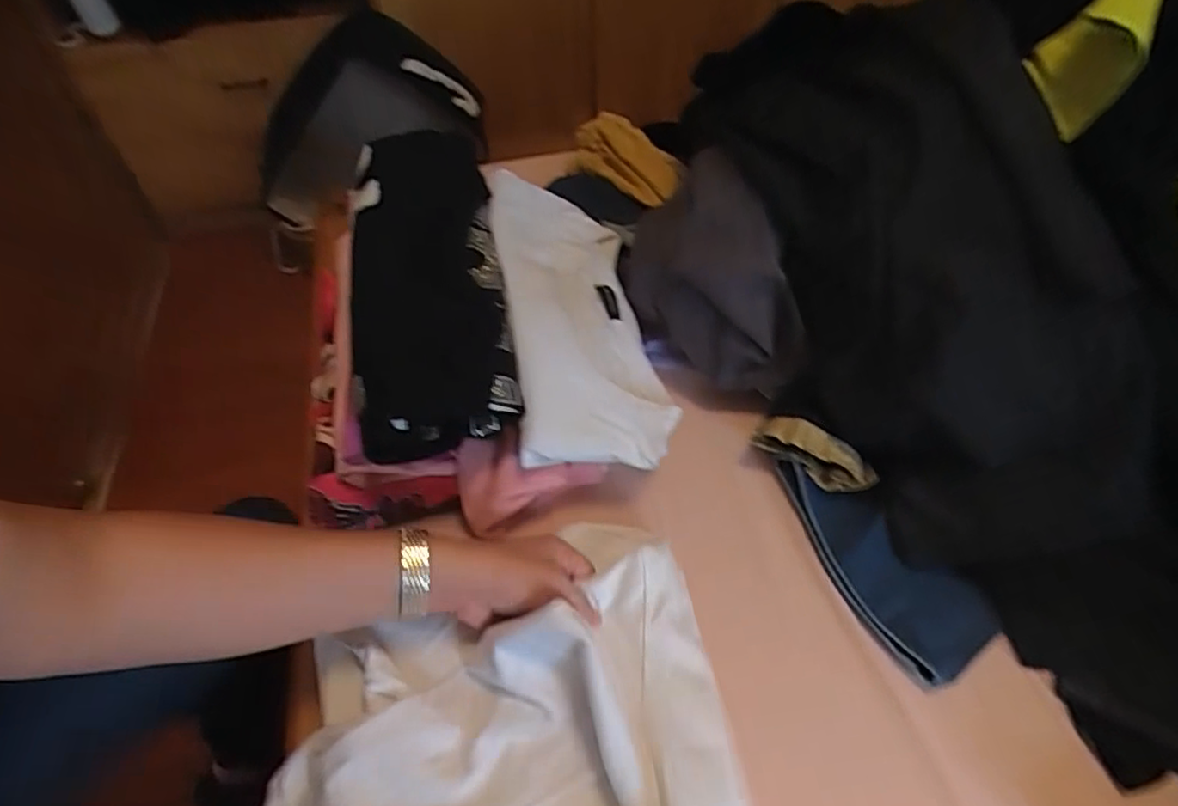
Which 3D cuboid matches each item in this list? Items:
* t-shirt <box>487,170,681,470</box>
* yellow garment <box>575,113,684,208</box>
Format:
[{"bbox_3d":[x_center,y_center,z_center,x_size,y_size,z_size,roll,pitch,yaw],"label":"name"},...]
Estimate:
[{"bbox_3d":[-0.022,-0.104,0.652,0.161,0.065,0.362,7,50,-23],"label":"t-shirt"},{"bbox_3d":[0.057,-0.352,0.935,0.114,0.043,0.217,-30,57,-21],"label":"yellow garment"}]

